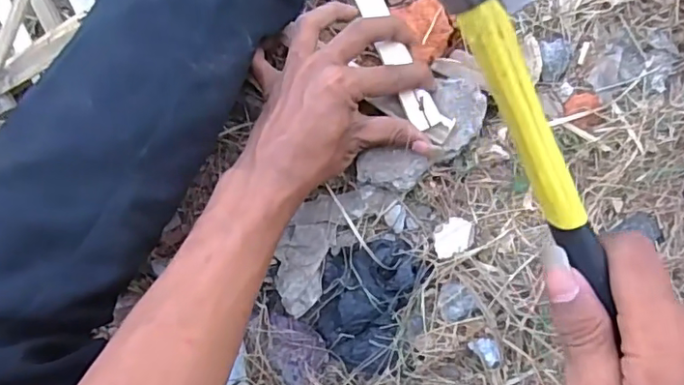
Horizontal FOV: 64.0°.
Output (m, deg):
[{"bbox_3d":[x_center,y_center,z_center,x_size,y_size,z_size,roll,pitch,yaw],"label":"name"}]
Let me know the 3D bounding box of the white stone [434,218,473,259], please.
[{"bbox_3d":[0.081,0.033,0.397,0.021,0.008,0.032,43,94,9],"label":"white stone"}]

